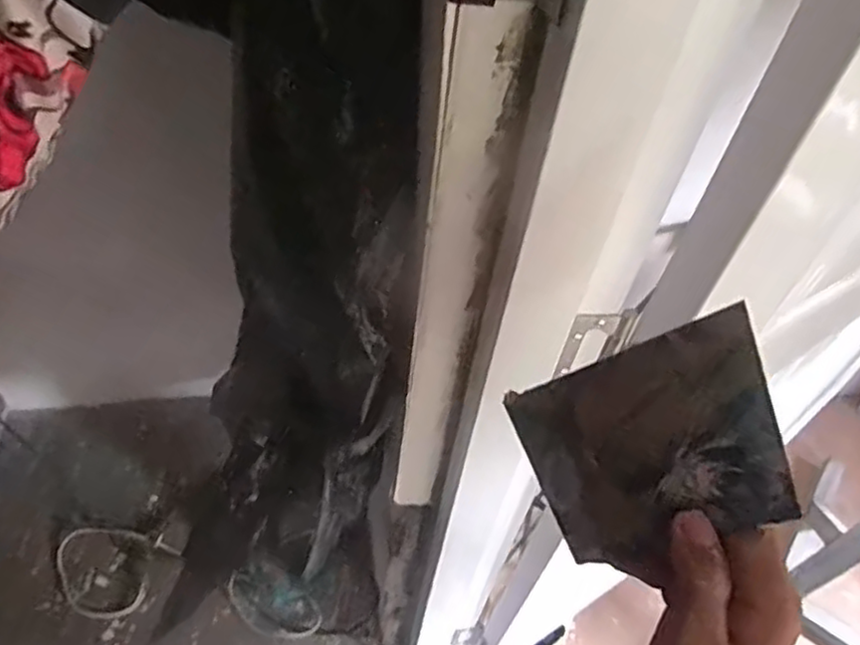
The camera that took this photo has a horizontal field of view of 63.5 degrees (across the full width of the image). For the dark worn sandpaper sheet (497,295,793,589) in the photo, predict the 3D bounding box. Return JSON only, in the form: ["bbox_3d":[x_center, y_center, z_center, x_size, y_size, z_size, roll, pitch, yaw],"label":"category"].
[{"bbox_3d":[0.110,0.069,0.353,0.004,0.138,0.107,0,68,-47],"label":"dark worn sandpaper sheet"}]

